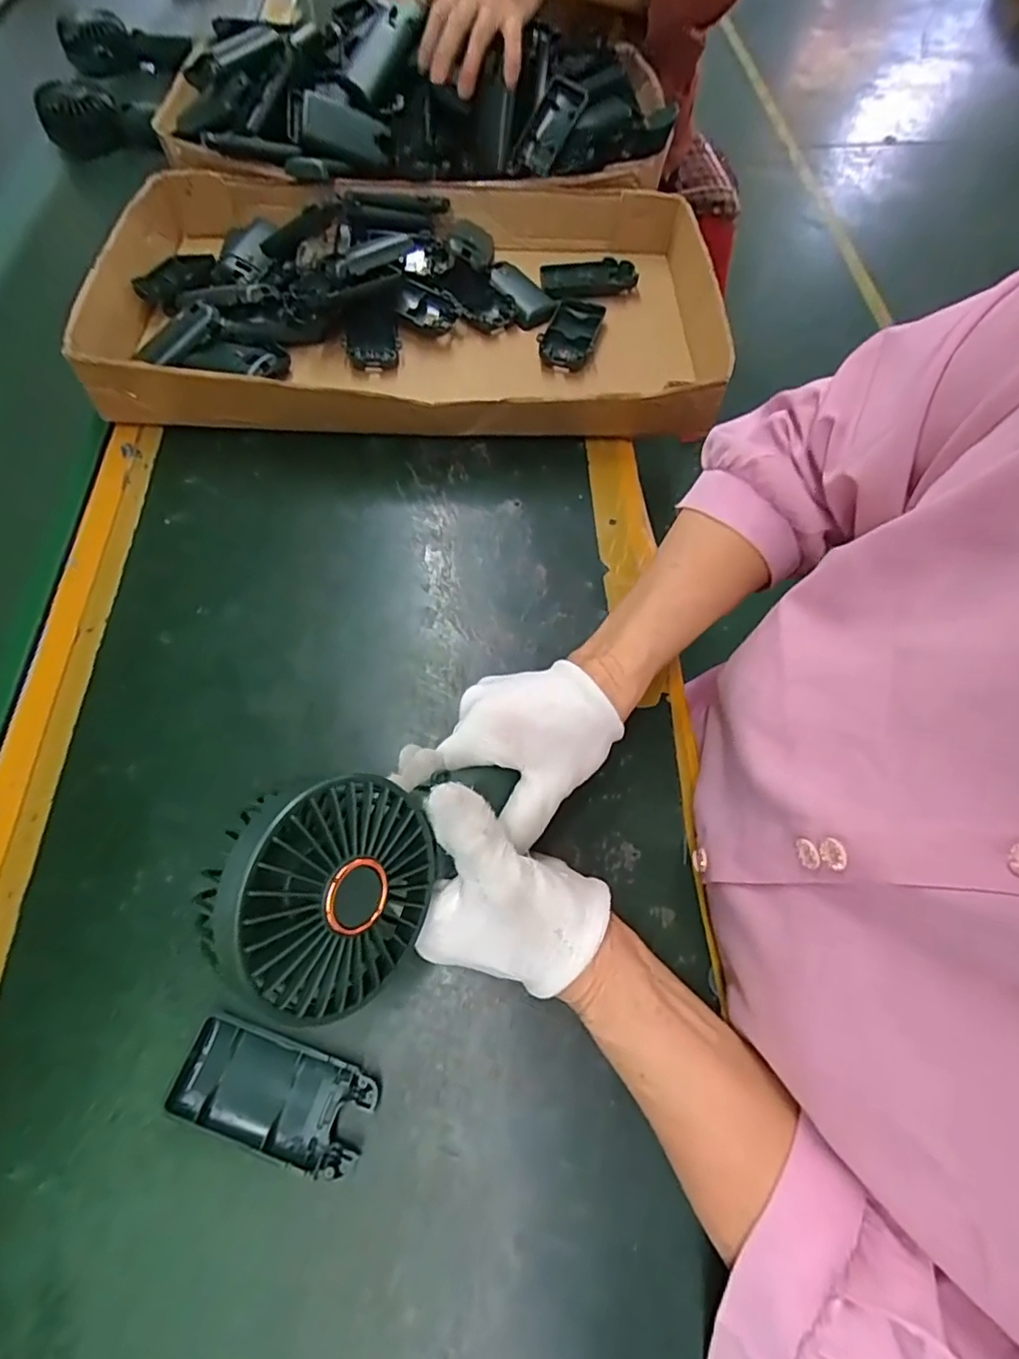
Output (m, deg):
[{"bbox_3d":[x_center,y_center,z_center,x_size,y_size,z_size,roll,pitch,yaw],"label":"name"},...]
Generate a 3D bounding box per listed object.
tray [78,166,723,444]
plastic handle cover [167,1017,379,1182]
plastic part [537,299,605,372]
[{"bbox_3d":[-0.088,-0.345,0.531,0.512,0.072,0.318,-1,64,-3],"label":"tray"},{"bbox_3d":[-0.113,0.199,0.279,0.093,0.013,0.042,16,64,5],"label":"plastic handle cover"},{"bbox_3d":[0.058,-0.326,0.549,0.048,0.015,0.096,14,64,4],"label":"plastic part"}]

